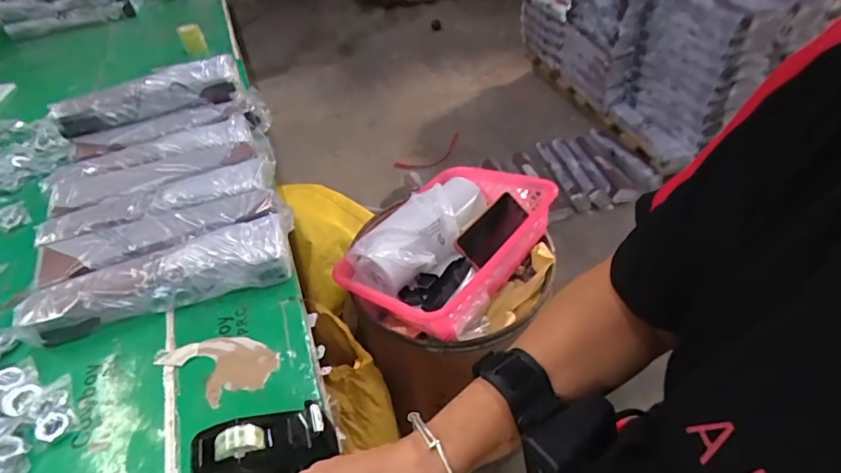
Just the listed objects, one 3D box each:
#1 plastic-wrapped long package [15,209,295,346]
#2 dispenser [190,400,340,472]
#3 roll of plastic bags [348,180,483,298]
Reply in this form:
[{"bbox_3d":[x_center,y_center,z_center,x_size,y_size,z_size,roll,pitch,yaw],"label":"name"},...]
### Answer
[{"bbox_3d":[-0.323,0.051,0.618,0.315,0.056,0.087,-15,43,-8],"label":"plastic-wrapped long package"},{"bbox_3d":[-0.139,0.191,0.437,0.118,0.065,0.046,-16,43,-9],"label":"dispenser"},{"bbox_3d":[0.003,-0.010,0.872,0.144,0.079,0.275,22,51,29],"label":"roll of plastic bags"}]

